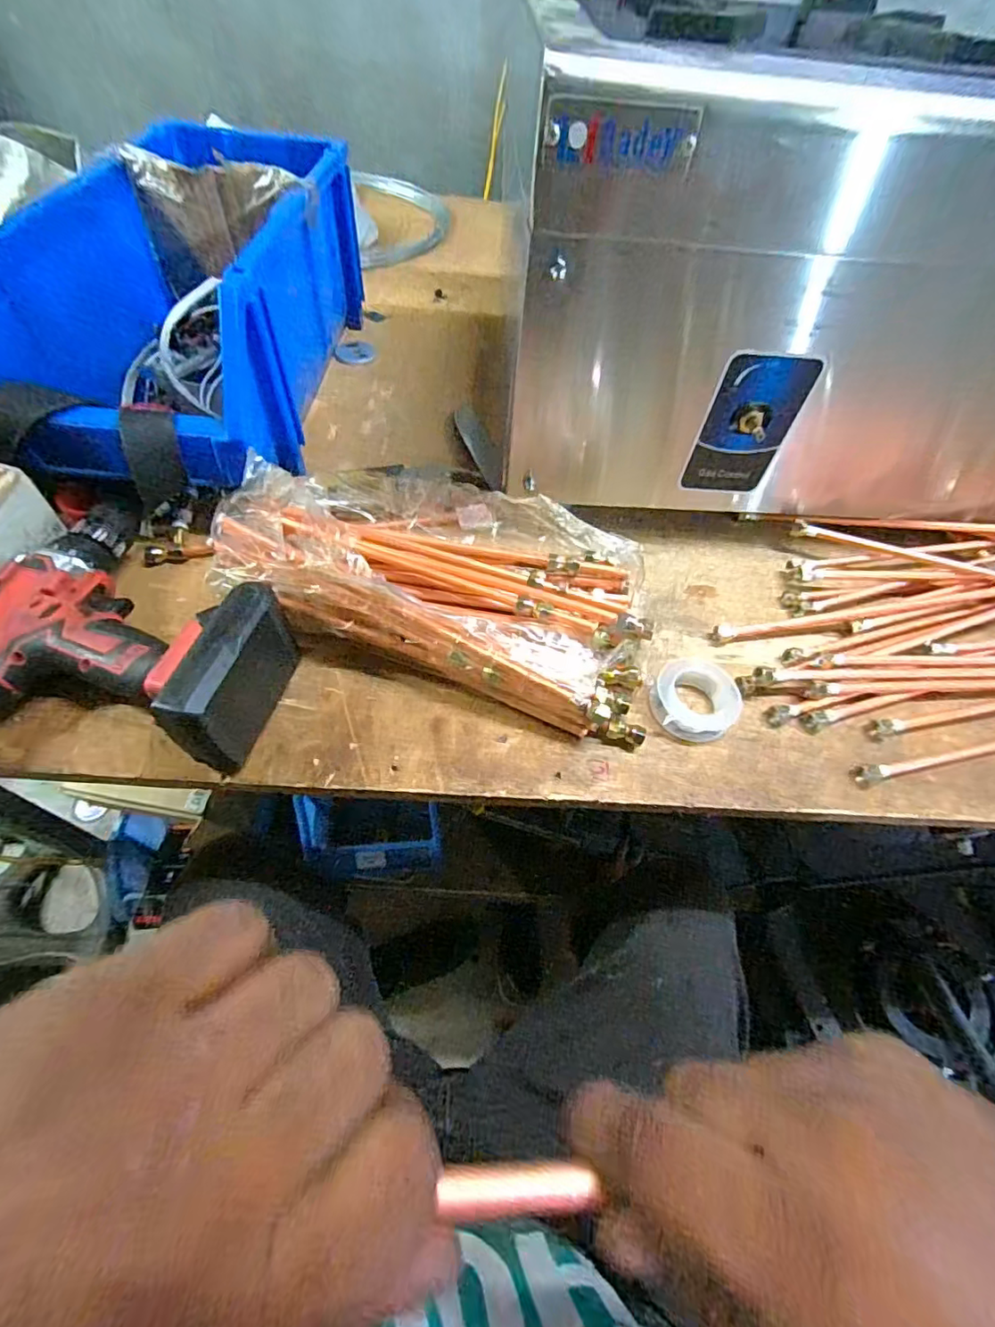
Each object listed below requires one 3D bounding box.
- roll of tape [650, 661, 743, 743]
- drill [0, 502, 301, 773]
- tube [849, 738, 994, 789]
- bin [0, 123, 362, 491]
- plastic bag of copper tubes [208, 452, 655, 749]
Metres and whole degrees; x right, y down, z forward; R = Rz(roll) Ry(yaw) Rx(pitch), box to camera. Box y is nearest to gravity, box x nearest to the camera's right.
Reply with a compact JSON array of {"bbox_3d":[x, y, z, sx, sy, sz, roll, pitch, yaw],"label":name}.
[{"bbox_3d":[0.147,0.026,0.394,0.064,0.018,0.057,-9,57,-10],"label":"roll of tape"},{"bbox_3d":[-0.248,-0.033,0.370,0.205,0.074,0.175,11,56,3],"label":"drill"},{"bbox_3d":[0.398,0.056,0.400,0.303,0.012,0.015,-9,57,-11],"label":"tube"},{"bbox_3d":[-0.274,-0.348,0.518,0.211,0.164,0.441,1,56,-4],"label":"bin"},{"bbox_3d":[-0.040,-0.062,0.395,0.312,0.078,0.171,10,56,2],"label":"plastic bag of copper tubes"}]

